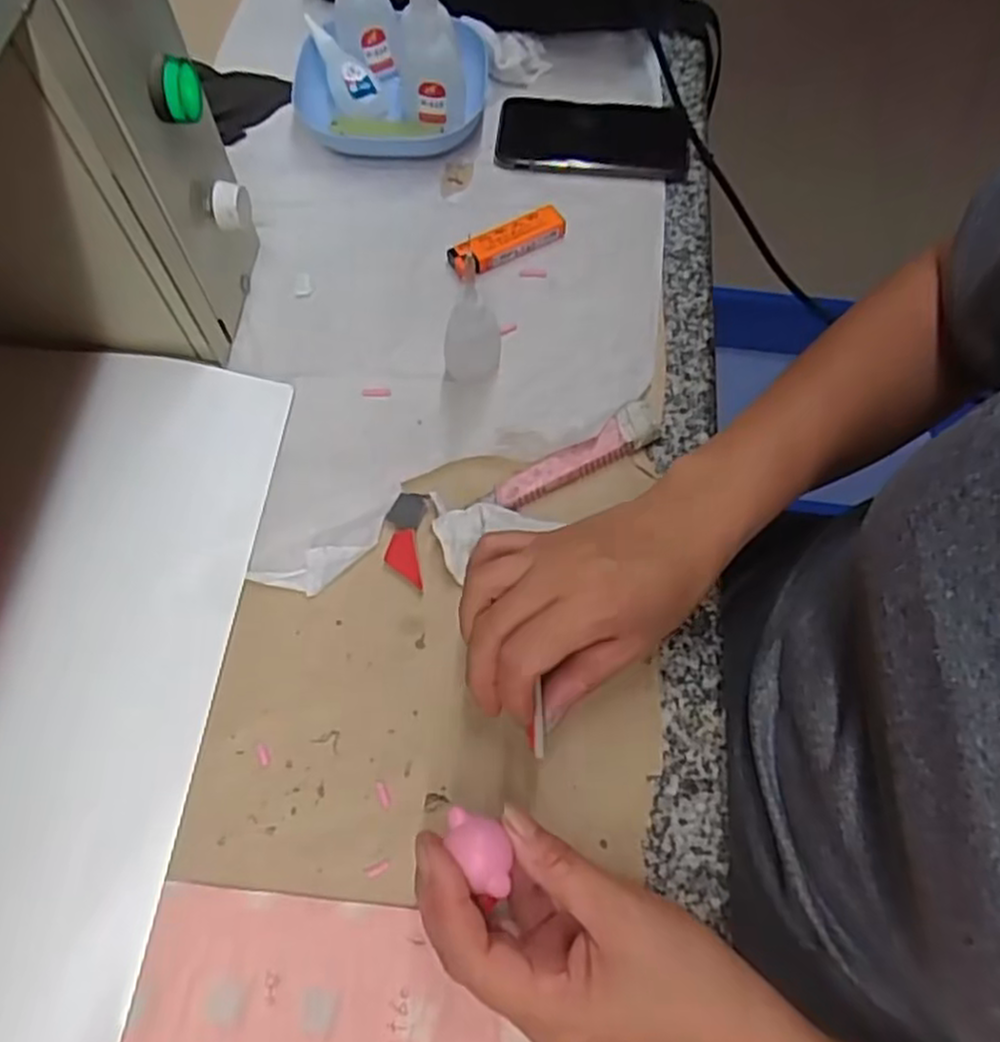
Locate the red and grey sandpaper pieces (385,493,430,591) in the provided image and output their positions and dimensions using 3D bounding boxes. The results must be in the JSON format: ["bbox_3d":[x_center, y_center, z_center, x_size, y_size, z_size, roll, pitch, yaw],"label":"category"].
[{"bbox_3d":[-0.052,0.008,0.415,0.022,0.007,0.054,4,65,1],"label":"red and grey sandpaper pieces"}]

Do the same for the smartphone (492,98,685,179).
[{"bbox_3d":[0.069,-0.282,0.552,0.138,0.008,0.074,5,65,1],"label":"smartphone"}]

